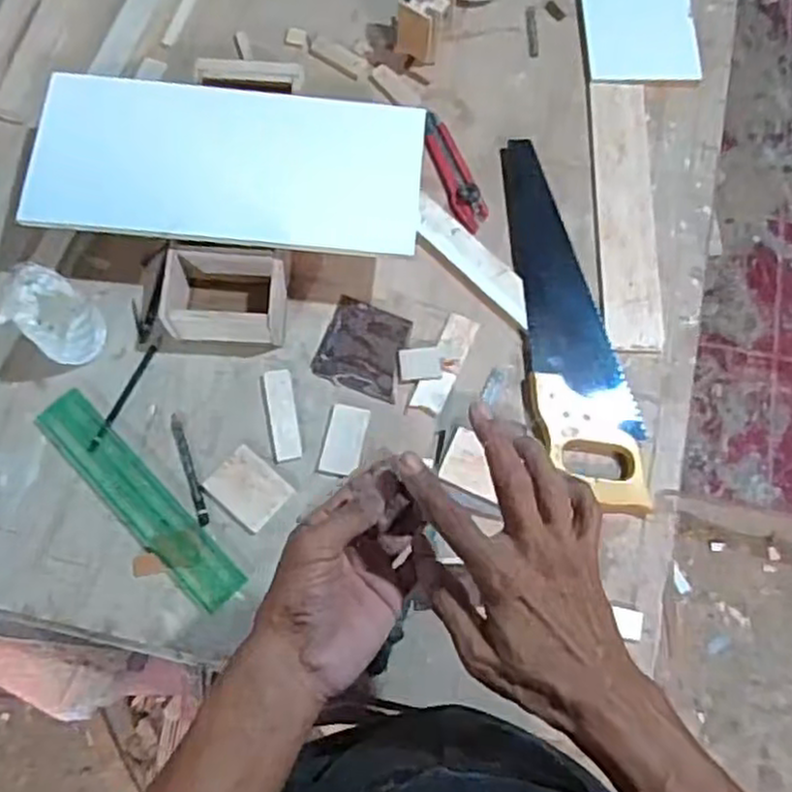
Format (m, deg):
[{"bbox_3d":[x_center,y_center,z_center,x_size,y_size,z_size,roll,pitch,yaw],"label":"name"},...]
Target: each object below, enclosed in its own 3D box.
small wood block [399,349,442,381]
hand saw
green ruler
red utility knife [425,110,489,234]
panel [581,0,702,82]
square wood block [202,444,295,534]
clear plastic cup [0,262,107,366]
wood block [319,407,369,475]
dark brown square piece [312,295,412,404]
[{"bbox_3d":[0.024,-0.032,0.736,0.041,0.005,0.033,-3,73,-2],"label":"small wood block"},{"bbox_3d":[0.178,-0.084,0.746,0.094,0.022,0.406,-6,73,-3],"label":"hand saw"},{"bbox_3d":[-0.241,0.095,0.686,0.051,0.005,0.249,-43,78,-13],"label":"green ruler"},{"bbox_3d":[0.061,-0.247,0.798,0.033,0.015,0.143,-21,74,-7],"label":"red utility knife"},{"bbox_3d":[0.287,-0.482,0.875,0.130,0.009,0.247,-1,73,-1],"label":"panel"},{"bbox_3d":[-0.140,0.087,0.695,0.069,0.004,0.056,40,76,10],"label":"square wood block"},{"bbox_3d":[-0.323,-0.074,0.688,0.081,0.084,0.060,35,75,9],"label":"clear plastic cup"},{"bbox_3d":[-0.050,0.044,0.718,0.037,0.004,0.070,12,73,2],"label":"wood block"},{"bbox_3d":[-0.031,-0.048,0.745,0.086,0.006,0.090,20,73,5],"label":"dark brown square piece"}]

